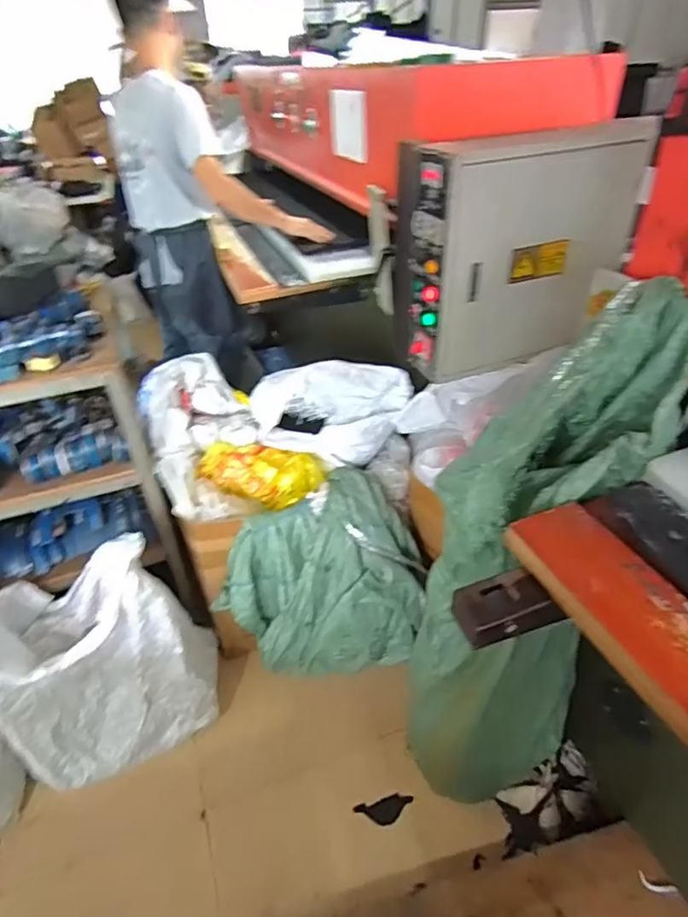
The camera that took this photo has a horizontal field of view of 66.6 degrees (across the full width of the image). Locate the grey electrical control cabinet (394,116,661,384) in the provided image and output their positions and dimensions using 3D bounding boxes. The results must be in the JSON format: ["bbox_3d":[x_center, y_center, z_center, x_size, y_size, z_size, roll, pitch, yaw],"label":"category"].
[{"bbox_3d":[0.379,-0.492,1.244,0.471,0.513,0.255,-9,39,-9],"label":"grey electrical control cabinet"}]

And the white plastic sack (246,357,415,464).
[{"bbox_3d":[-0.033,-0.133,1.443,0.427,0.253,0.162,-6,38,-5],"label":"white plastic sack"}]

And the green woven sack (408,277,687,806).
[{"bbox_3d":[0.338,0.313,1.022,0.348,1.196,0.259,-11,39,-10],"label":"green woven sack"}]

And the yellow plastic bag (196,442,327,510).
[{"bbox_3d":[-0.232,0.044,1.443,0.318,0.149,0.129,9,36,-13],"label":"yellow plastic bag"}]

